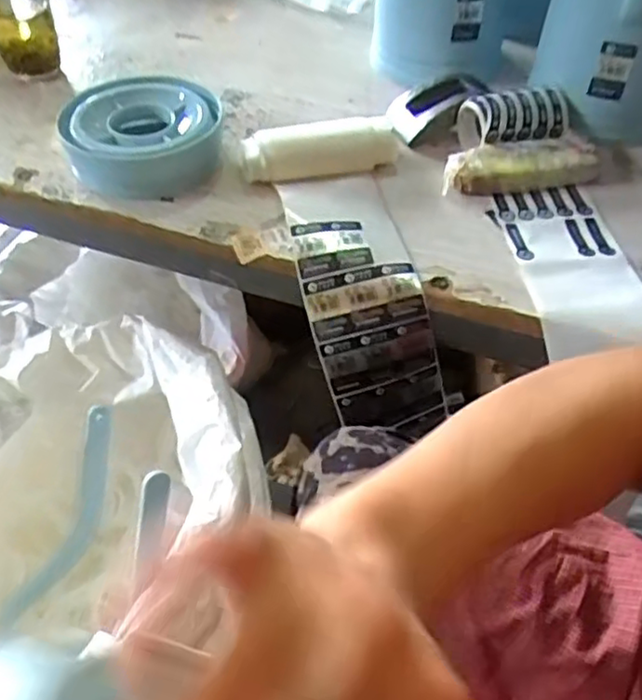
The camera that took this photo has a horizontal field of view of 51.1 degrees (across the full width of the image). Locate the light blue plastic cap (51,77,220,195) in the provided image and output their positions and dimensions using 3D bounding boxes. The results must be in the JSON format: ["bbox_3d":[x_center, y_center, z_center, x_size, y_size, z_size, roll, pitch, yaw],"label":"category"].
[{"bbox_3d":[-0.178,-0.217,0.674,0.150,0.058,0.128,-3,49,-3],"label":"light blue plastic cap"}]

